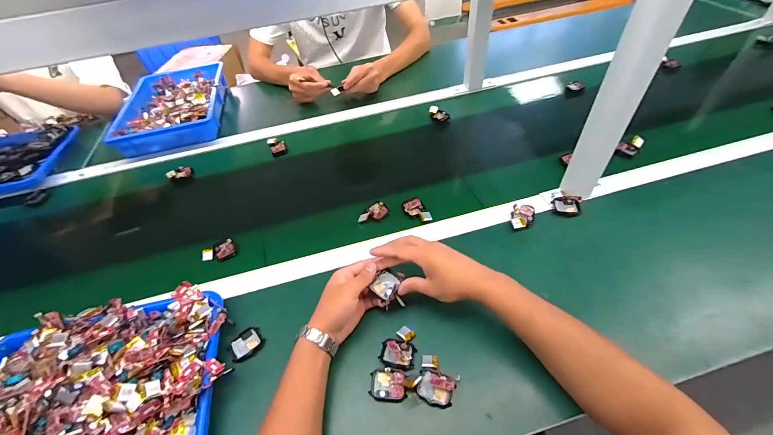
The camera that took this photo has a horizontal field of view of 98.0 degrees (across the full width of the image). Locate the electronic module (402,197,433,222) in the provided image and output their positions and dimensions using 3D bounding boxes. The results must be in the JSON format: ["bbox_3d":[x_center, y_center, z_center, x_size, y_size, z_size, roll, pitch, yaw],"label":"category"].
[{"bbox_3d":[0.059,-0.012,0.632,0.037,0.014,0.058,-27,52,-16],"label":"electronic module"}]

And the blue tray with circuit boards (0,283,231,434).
[{"bbox_3d":[-0.388,0.222,0.420,0.330,0.080,0.257,-12,49,-4],"label":"blue tray with circuit boards"}]

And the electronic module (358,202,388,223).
[{"bbox_3d":[-0.024,-0.005,0.641,0.060,0.013,0.035,-38,56,-24],"label":"electronic module"}]

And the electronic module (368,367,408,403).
[{"bbox_3d":[0.002,0.219,0.440,0.046,0.006,0.039,1,50,7],"label":"electronic module"}]

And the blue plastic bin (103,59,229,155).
[{"bbox_3d":[-0.588,-0.315,0.942,0.250,0.063,0.386,-12,49,-4],"label":"blue plastic bin"}]

